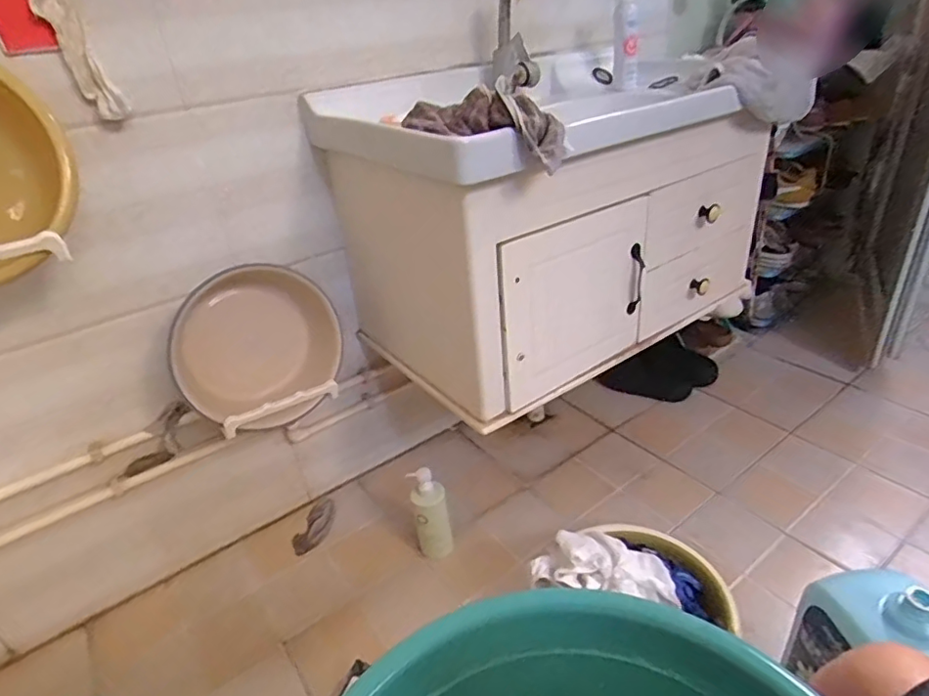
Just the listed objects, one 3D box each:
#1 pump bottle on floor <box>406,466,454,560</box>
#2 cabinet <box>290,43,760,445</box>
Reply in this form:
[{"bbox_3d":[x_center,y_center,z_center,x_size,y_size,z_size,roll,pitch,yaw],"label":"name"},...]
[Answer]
[{"bbox_3d":[-0.066,0.344,1.151,0.074,0.201,0.059,-8,31,-4],"label":"pump bottle on floor"},{"bbox_3d":[0.172,-0.280,1.129,0.771,0.485,0.500,-27,37,-32],"label":"cabinet"}]

